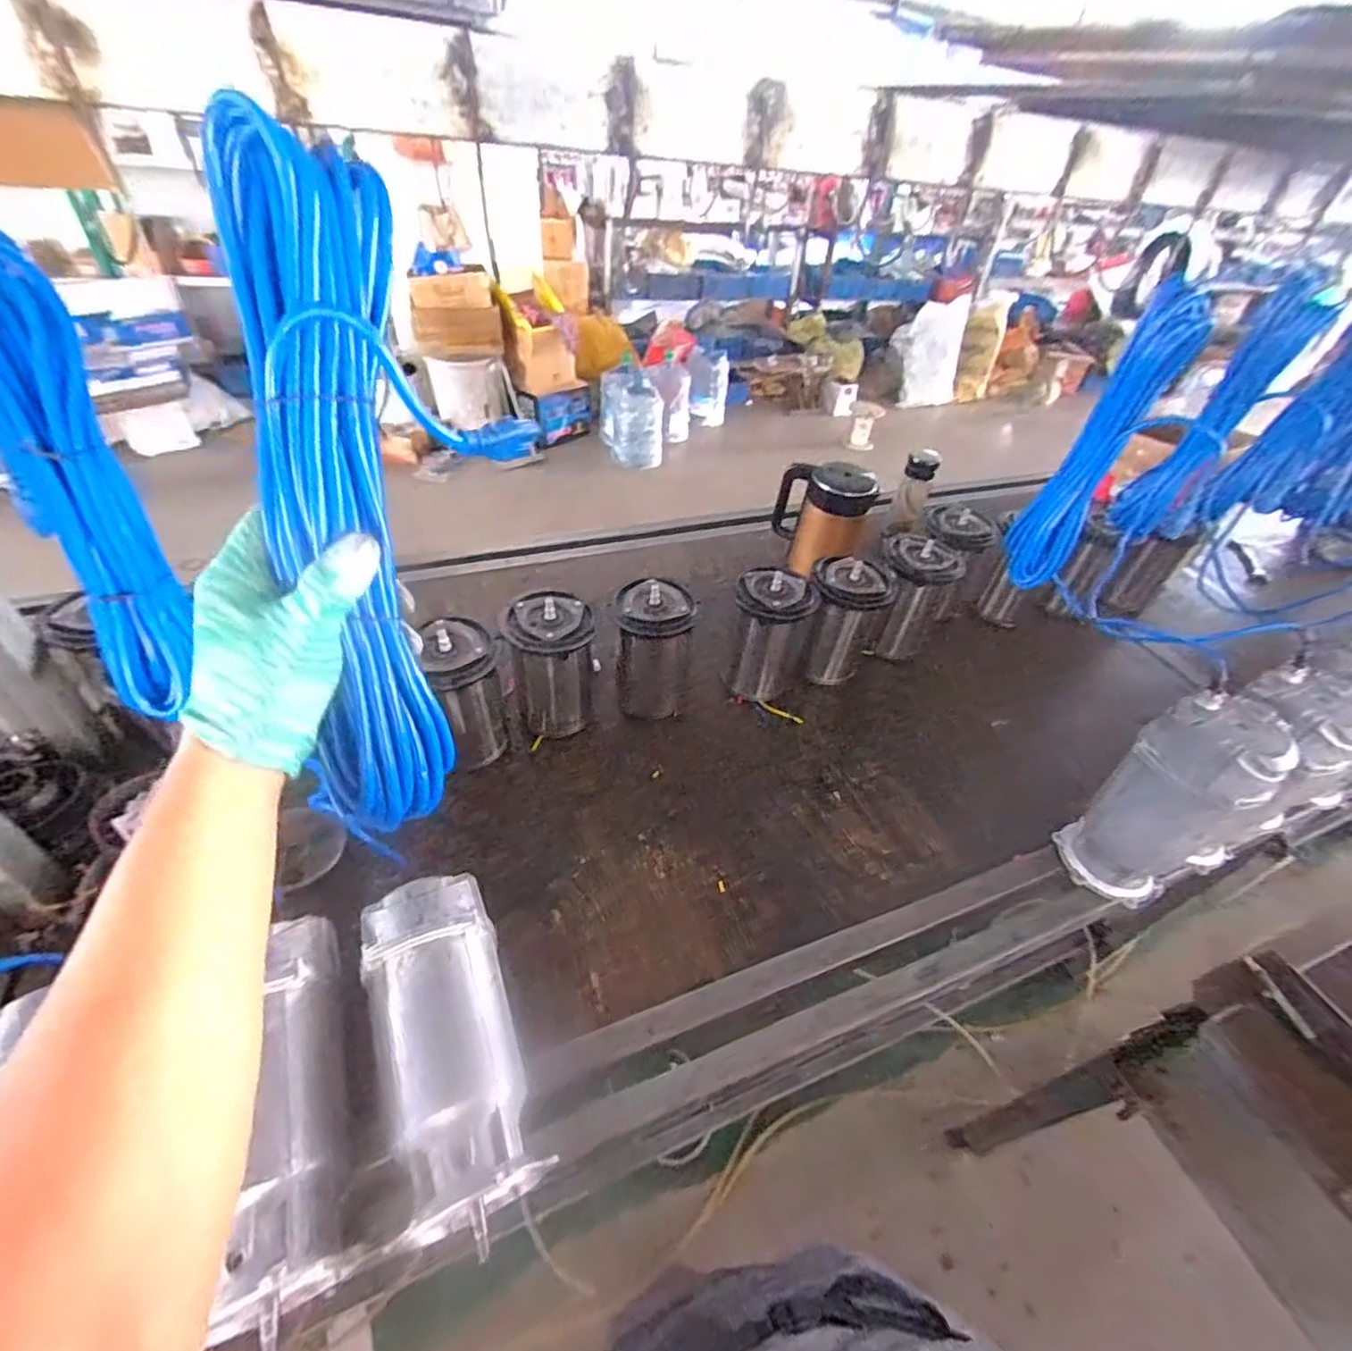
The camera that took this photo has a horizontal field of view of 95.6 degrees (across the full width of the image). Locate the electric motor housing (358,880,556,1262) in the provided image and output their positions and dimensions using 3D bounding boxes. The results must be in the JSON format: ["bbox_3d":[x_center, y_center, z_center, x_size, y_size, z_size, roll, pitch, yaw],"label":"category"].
[{"bbox_3d":[-0.221,0.354,0.598,0.123,0.103,0.313,-14,47,-22],"label":"electric motor housing"}]

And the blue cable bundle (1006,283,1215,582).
[{"bbox_3d":[0.549,-0.295,0.812,0.081,0.366,0.084,26,45,19],"label":"blue cable bundle"}]

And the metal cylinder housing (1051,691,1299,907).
[{"bbox_3d":[0.632,0.173,0.792,0.111,0.310,0.138,-17,48,-25],"label":"metal cylinder housing"}]

